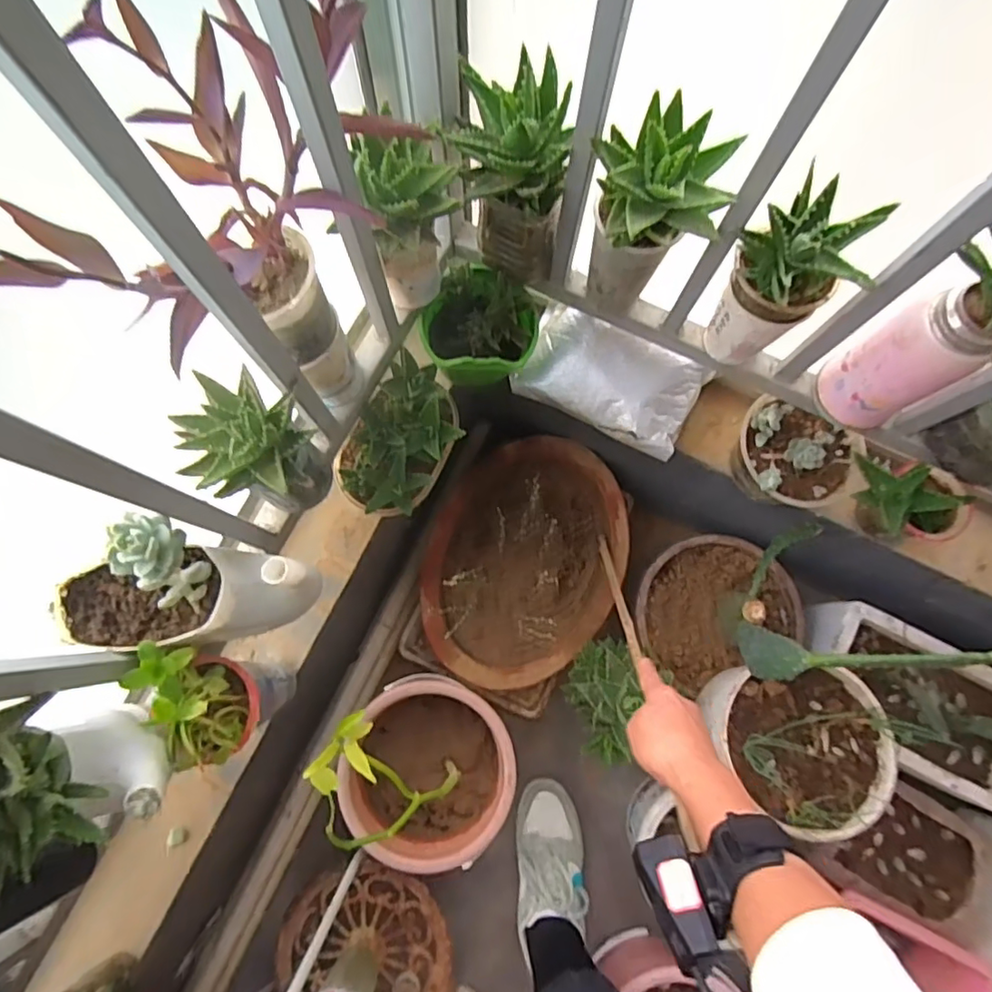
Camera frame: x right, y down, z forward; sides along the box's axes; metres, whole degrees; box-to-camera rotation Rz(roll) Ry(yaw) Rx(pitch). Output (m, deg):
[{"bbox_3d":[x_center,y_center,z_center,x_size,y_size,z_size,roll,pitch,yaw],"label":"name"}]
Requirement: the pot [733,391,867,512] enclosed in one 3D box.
[{"bbox_3d":[0.350,-0.044,0.695,0.131,0.081,0.125,0,77,-1],"label":"pot"}]

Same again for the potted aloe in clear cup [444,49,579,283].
[{"bbox_3d":[0.013,-0.304,0.564,0.095,0.175,0.098,-4,77,-2],"label":"potted aloe in clear cup"}]

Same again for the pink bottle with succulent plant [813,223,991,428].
[{"bbox_3d":[0.382,-0.137,0.495,0.072,0.239,0.081,-18,78,-6],"label":"pink bottle with succulent plant"}]

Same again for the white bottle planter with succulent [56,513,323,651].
[{"bbox_3d":[-0.249,0.072,0.453,0.188,0.122,0.085,-4,77,-2],"label":"white bottle planter with succulent"}]

